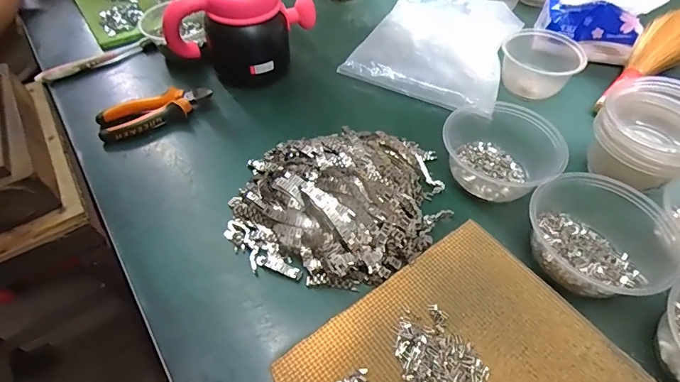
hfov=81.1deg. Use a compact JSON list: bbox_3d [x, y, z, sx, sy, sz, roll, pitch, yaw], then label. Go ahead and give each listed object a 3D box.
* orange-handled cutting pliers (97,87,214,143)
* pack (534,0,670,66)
[{"bbox_3d":[-0.252,-0.108,0.546,0.148,0.028,0.048,-21,55,-14],"label":"orange-handled cutting pliers"},{"bbox_3d":[0.403,-0.271,0.634,0.149,0.104,0.065,20,56,15],"label":"pack"}]

